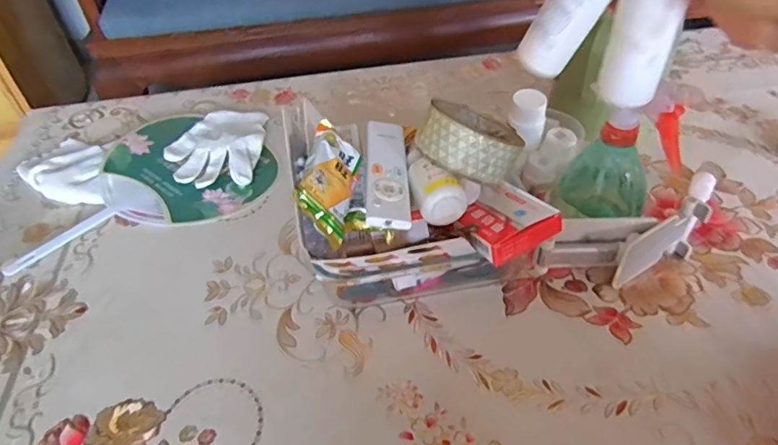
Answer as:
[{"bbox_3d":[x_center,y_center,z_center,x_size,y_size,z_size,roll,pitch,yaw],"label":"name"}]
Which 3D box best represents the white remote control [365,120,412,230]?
[{"bbox_3d":[-0.002,-0.049,0.450,0.035,0.014,0.141,-3,46,1],"label":"white remote control"}]

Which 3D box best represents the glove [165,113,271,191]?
[{"bbox_3d":[-0.223,-0.103,0.676,0.117,0.021,0.149,0,46,5],"label":"glove"}]

